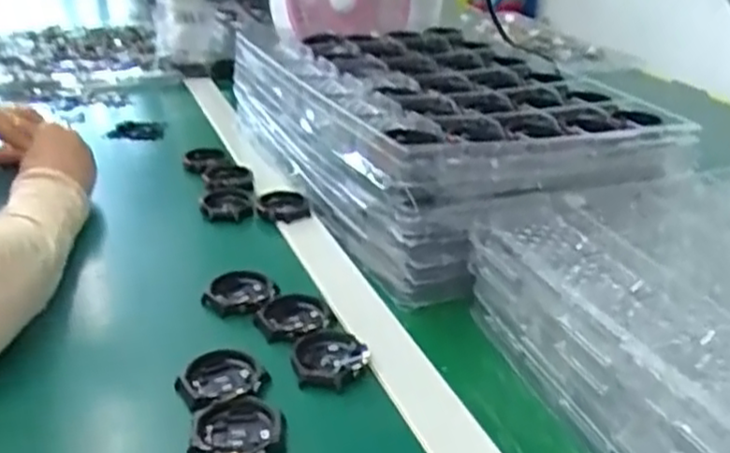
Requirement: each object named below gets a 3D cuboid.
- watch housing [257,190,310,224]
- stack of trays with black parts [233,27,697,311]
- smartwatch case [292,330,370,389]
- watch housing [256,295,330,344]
[{"bbox_3d":[-0.081,-0.021,0.703,0.049,0.012,0.042,-5,26,-13],"label":"watch housing"},{"bbox_3d":[0.067,-0.113,0.790,0.321,0.116,0.485,-10,28,-23],"label":"stack of trays with black parts"},{"bbox_3d":[-0.025,0.089,0.487,0.049,0.010,0.049,-9,28,-22],"label":"smartwatch case"},{"bbox_3d":[-0.052,0.066,0.525,0.052,0.007,0.052,-3,26,-9],"label":"watch housing"}]

